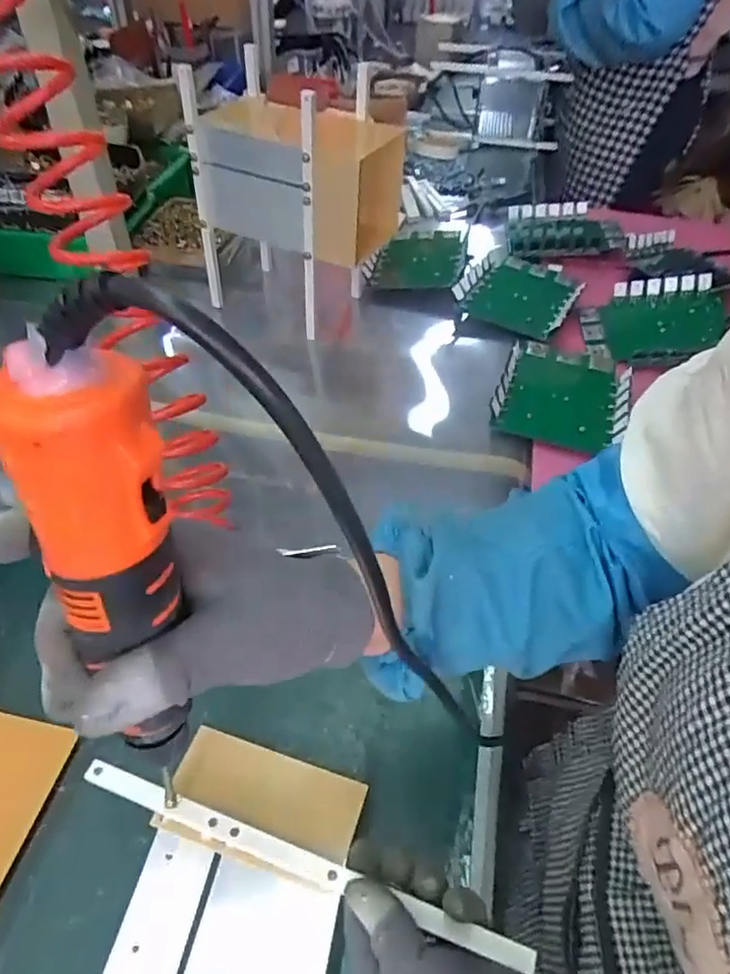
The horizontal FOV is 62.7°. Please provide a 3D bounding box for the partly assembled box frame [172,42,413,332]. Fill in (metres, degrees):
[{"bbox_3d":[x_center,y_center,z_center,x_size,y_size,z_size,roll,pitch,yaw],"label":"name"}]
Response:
[{"bbox_3d":[-0.089,-0.352,0.765,0.228,0.249,0.151,28,53,21],"label":"partly assembled box frame"}]

